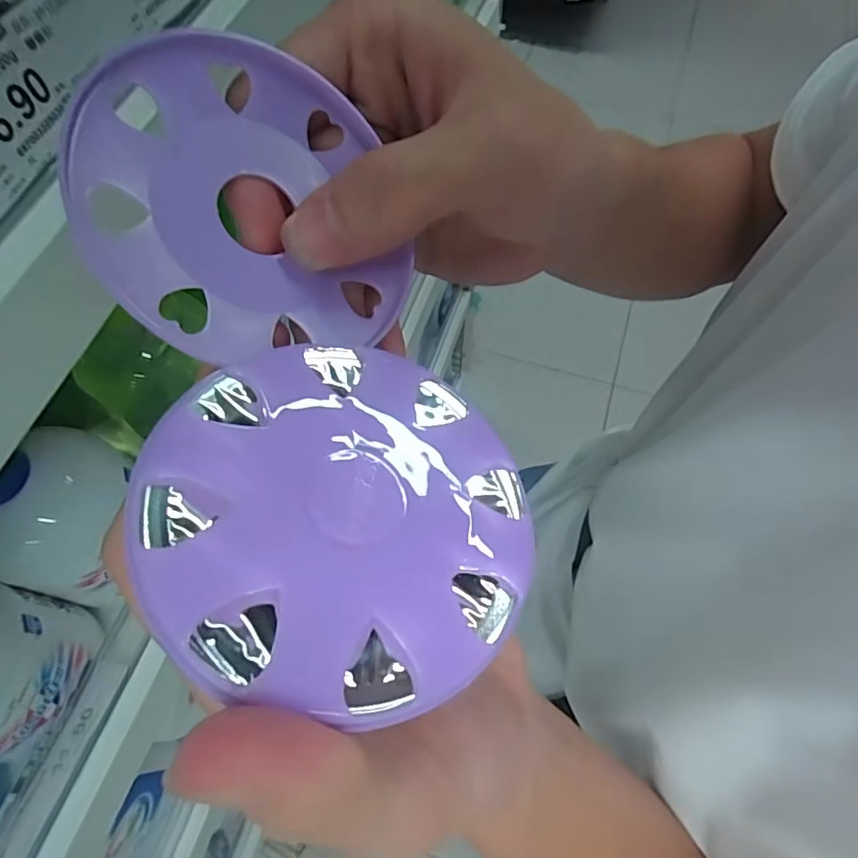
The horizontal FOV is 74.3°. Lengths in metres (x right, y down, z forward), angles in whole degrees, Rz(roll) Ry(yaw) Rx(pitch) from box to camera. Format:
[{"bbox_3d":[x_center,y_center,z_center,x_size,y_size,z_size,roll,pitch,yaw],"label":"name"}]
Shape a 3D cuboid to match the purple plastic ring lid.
[{"bbox_3d":[-0.039,-0.050,0.125,0.067,0.007,0.067,-14,94,-34],"label":"purple plastic ring lid"}]

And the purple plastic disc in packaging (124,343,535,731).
[{"bbox_3d":[-0.015,0.013,0.104,0.069,0.006,0.070,1,62,-19],"label":"purple plastic disc in packaging"}]

